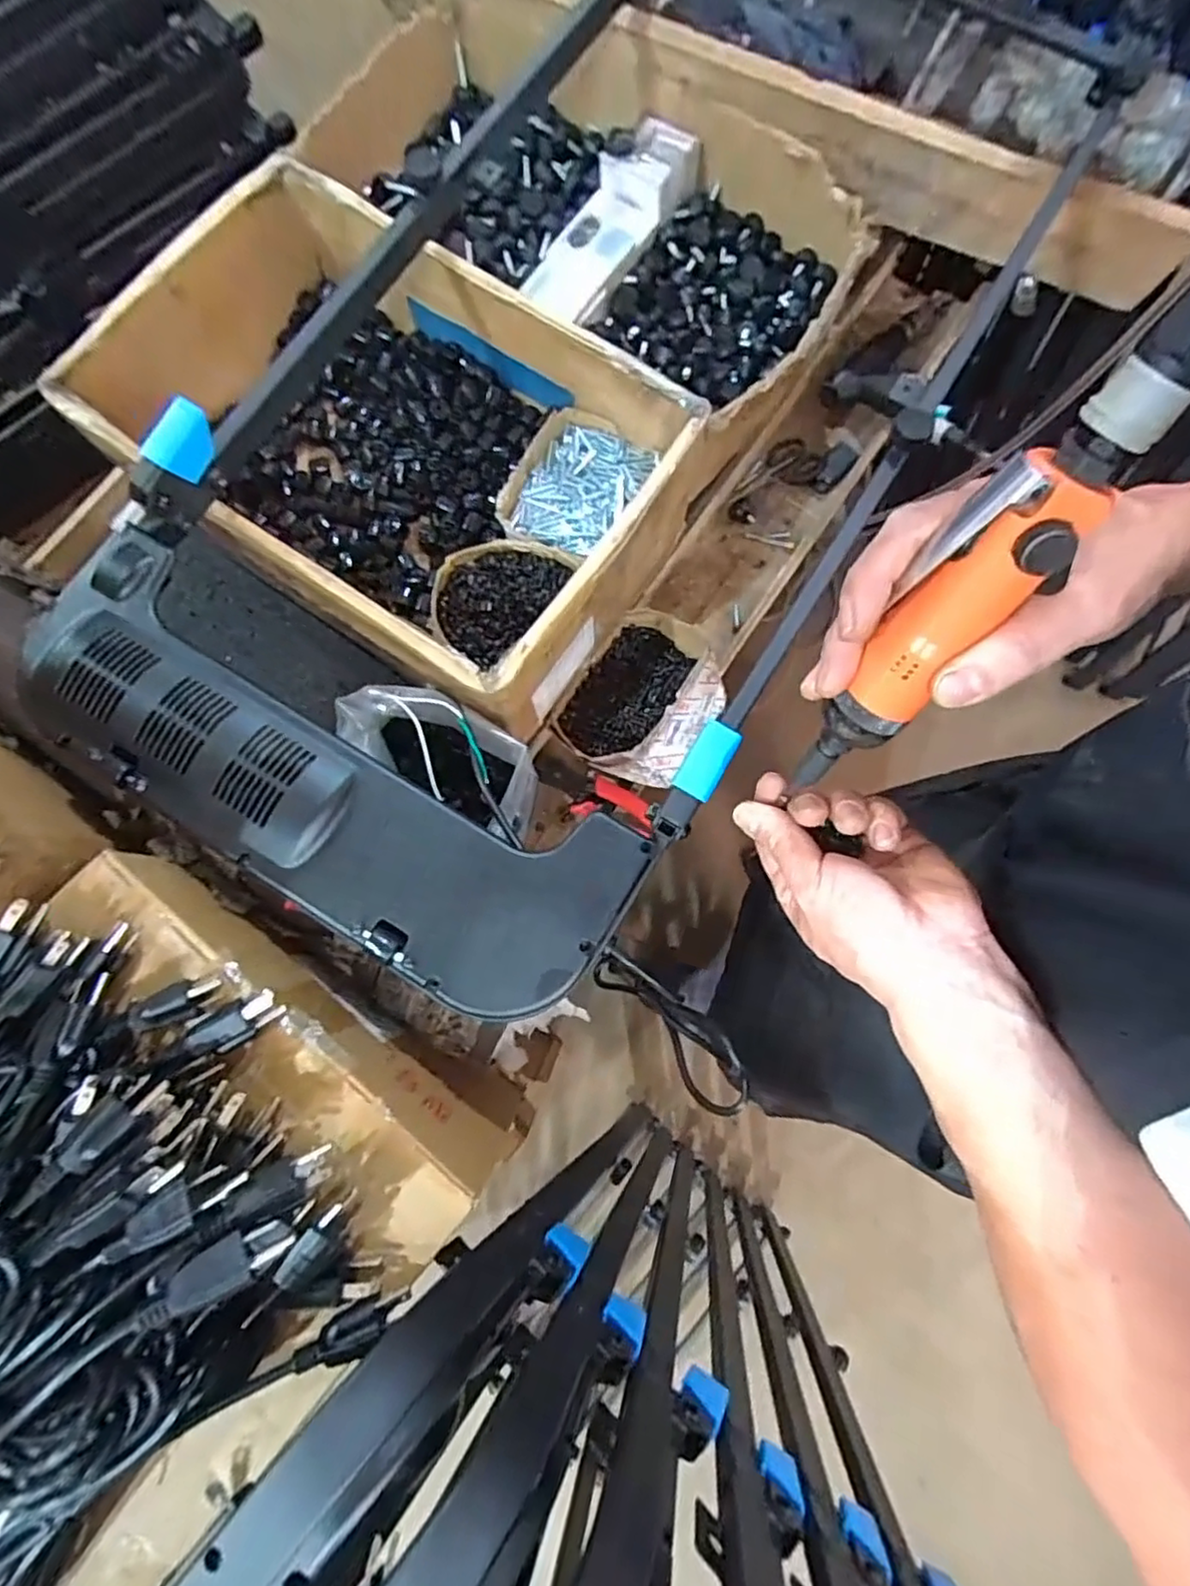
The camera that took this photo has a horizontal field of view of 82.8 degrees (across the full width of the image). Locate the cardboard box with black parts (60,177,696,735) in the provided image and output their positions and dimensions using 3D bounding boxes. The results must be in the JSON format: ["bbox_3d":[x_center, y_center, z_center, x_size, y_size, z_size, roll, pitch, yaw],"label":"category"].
[{"bbox_3d":[-0.198,-0.342,0.690,0.532,0.169,0.347,35,81,7],"label":"cardboard box with black parts"}]

